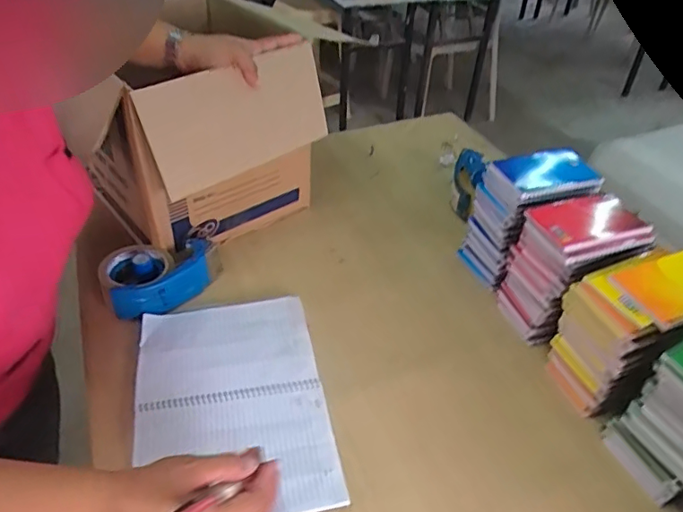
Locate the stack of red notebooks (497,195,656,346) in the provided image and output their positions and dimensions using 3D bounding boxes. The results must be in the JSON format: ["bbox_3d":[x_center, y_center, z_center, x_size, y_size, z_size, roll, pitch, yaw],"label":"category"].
[{"bbox_3d":[0.305,0.021,0.707,0.132,0.174,0.110,-9,43,-13],"label":"stack of red notebooks"}]

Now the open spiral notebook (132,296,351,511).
[{"bbox_3d":[-0.128,0.164,0.625,0.208,0.013,0.300,-7,41,-11],"label":"open spiral notebook"}]

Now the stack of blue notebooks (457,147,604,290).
[{"bbox_3d":[0.273,-0.054,0.783,0.152,0.165,0.102,-10,43,-14],"label":"stack of blue notebooks"}]

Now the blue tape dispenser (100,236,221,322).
[{"bbox_3d":[-0.246,0.026,0.739,0.153,0.054,0.105,-19,50,-14],"label":"blue tape dispenser"}]

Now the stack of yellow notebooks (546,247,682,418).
[{"bbox_3d":[0.352,0.091,0.633,0.161,0.162,0.109,-13,44,-16],"label":"stack of yellow notebooks"}]

